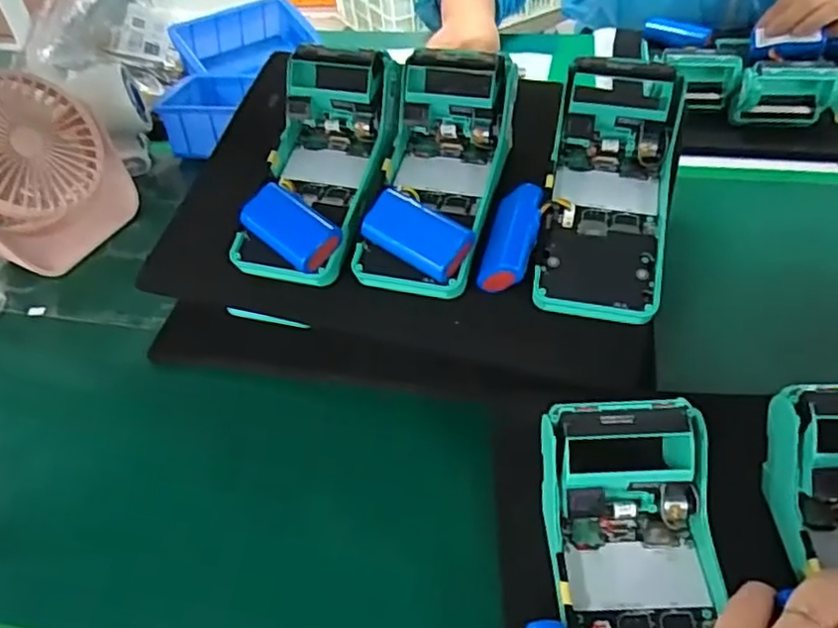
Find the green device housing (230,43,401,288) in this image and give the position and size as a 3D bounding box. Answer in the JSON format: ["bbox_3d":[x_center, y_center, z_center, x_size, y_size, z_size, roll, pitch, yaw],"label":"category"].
[{"bbox_3d":[-0.067,-0.098,0.459,0.083,0.064,0.169,10,74,8],"label":"green device housing"}]

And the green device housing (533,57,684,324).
[{"bbox_3d":[0.120,-0.078,0.415,0.077,0.051,0.174,10,72,7],"label":"green device housing"}]

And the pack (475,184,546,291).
[{"bbox_3d":[0.058,-0.048,0.411,0.016,0.032,0.072,30,62,-24],"label":"pack"}]

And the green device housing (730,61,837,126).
[{"bbox_3d":[0.335,-0.201,0.605,0.080,0.067,0.034,-1,45,-4],"label":"green device housing"}]

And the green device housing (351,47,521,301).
[{"bbox_3d":[0.013,-0.091,0.439,0.081,0.059,0.172,11,72,8],"label":"green device housing"}]

